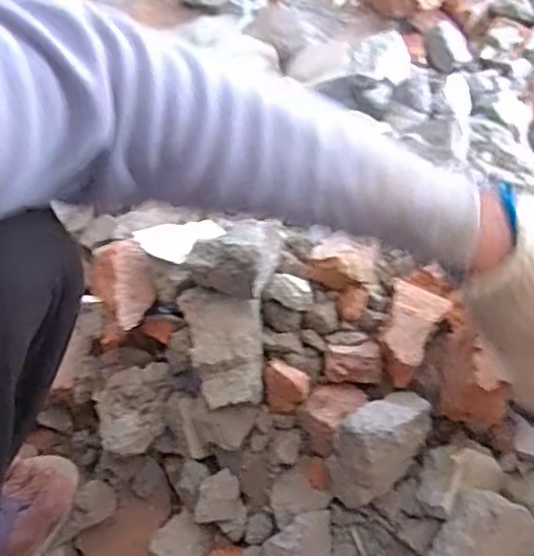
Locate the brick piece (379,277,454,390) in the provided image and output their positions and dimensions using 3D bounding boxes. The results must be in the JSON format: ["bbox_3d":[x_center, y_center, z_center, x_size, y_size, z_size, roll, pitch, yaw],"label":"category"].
[{"bbox_3d":[0.106,0.042,0.479,0.042,0.027,0.075,30,78,8],"label":"brick piece"}]

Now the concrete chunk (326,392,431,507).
[{"bbox_3d":[0.084,0.122,0.451,0.089,0.047,0.059,-30,78,-7],"label":"concrete chunk"}]

